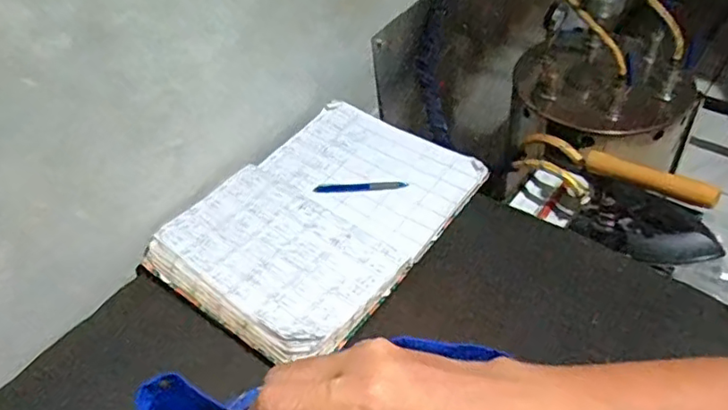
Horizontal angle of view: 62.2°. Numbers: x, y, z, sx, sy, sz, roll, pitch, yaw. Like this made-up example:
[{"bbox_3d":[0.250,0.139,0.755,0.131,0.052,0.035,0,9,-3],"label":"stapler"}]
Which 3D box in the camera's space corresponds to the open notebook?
[{"bbox_3d":[-0.062,0.011,0.863,0.307,0.031,0.419,30,56,29],"label":"open notebook"}]

